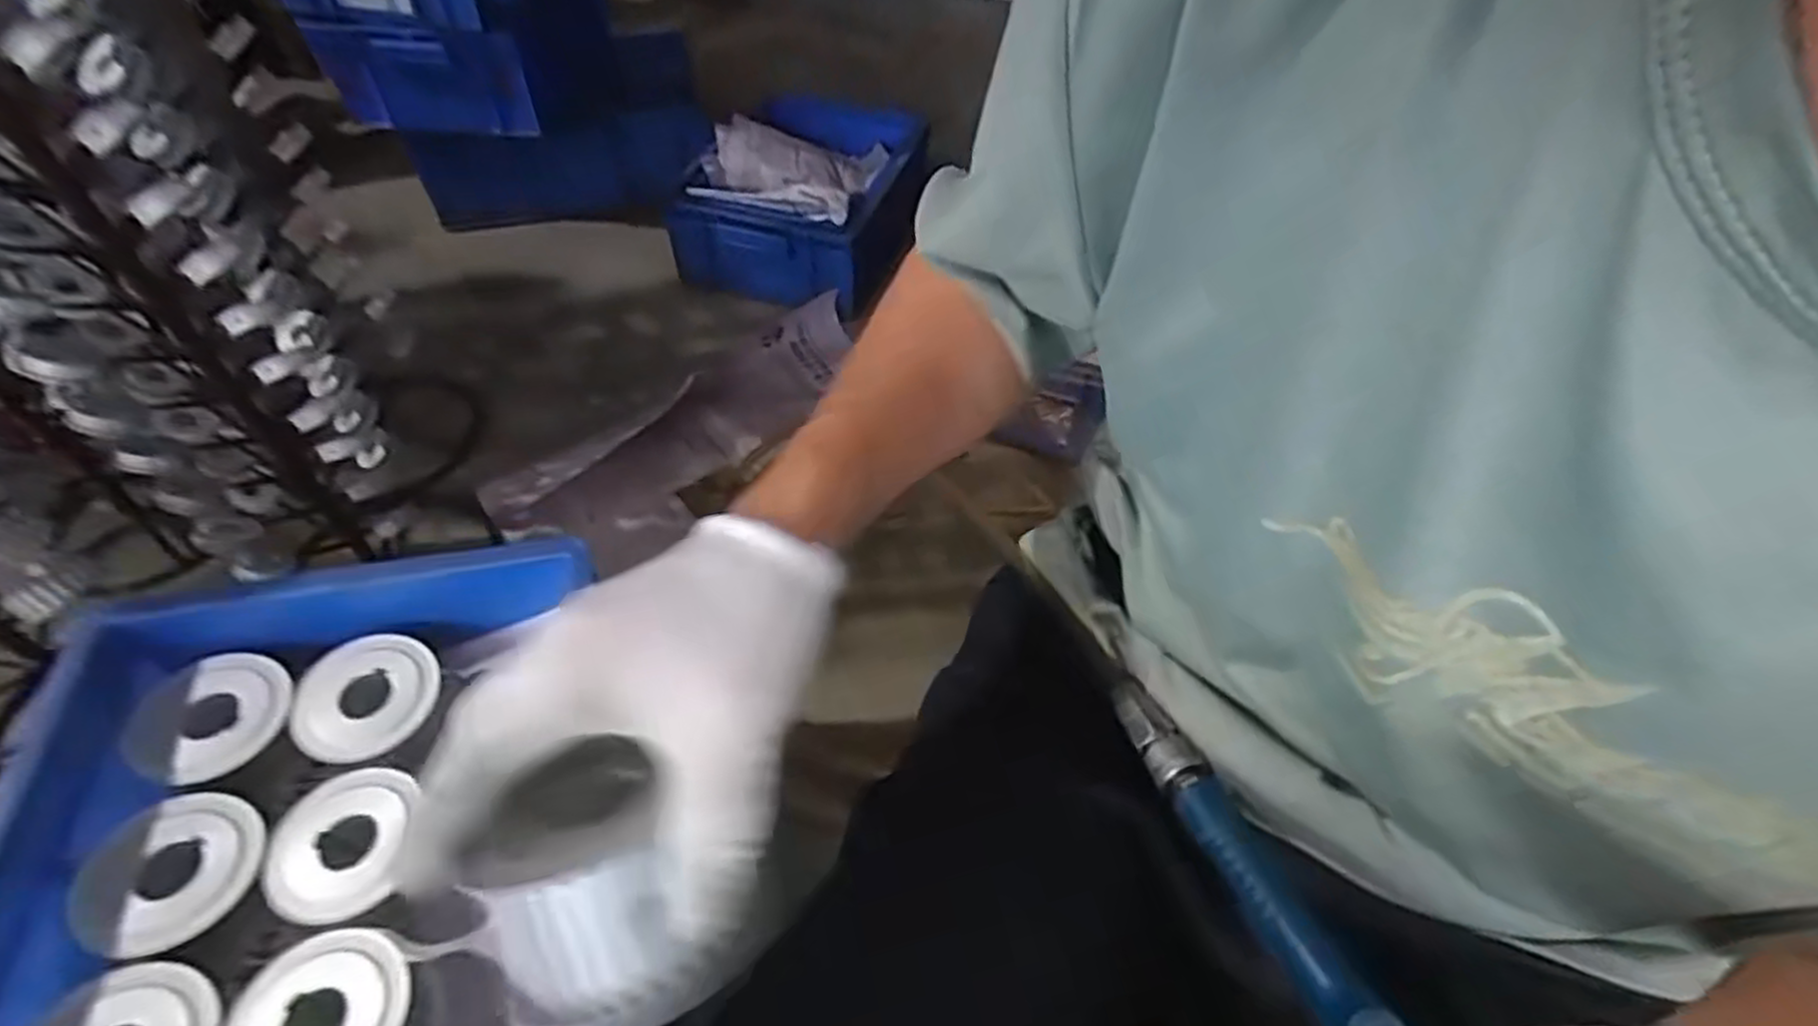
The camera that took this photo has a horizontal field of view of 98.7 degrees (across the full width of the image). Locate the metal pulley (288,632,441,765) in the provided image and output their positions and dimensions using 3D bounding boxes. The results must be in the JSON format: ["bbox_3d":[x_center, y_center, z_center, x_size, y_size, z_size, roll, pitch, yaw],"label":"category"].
[{"bbox_3d":[-0.354,0.118,0.507,0.077,0.017,0.083,1,50,-3],"label":"metal pulley"}]

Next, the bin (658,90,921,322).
[{"bbox_3d":[-0.167,-0.506,1.261,0.320,0.155,0.389,9,50,4],"label":"bin"}]

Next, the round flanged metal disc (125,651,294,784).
[{"bbox_3d":[-0.430,0.124,0.482,0.081,0.016,0.080,-7,51,-10],"label":"round flanged metal disc"}]

